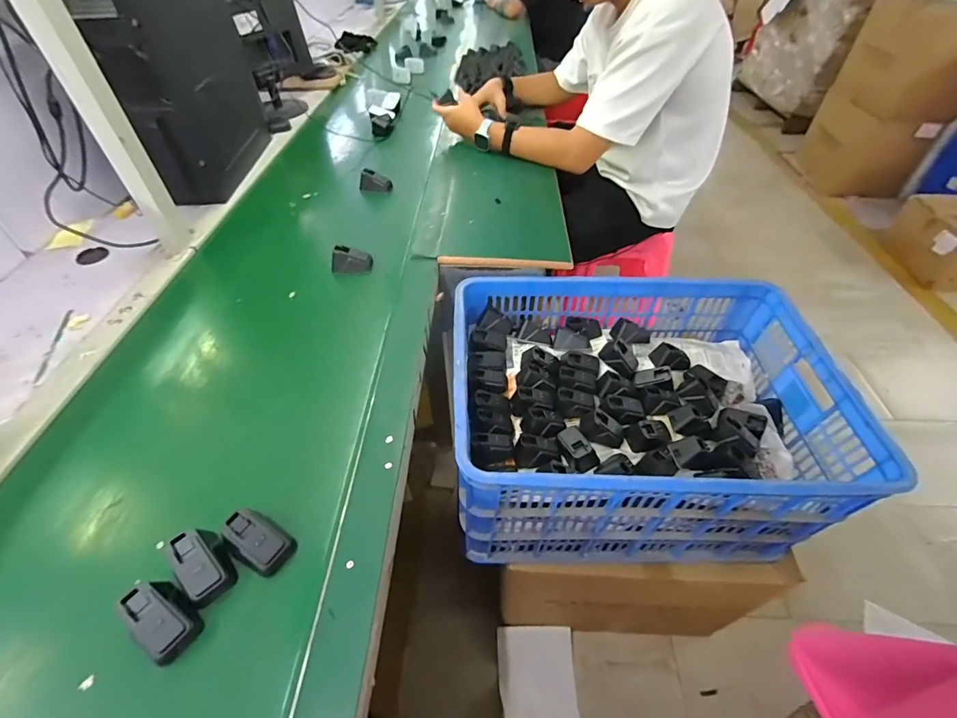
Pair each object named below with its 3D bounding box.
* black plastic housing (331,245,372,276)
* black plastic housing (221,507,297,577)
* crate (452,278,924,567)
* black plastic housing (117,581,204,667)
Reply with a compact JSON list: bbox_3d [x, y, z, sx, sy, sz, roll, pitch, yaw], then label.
[{"bbox_3d":[-0.220,-0.172,0.760,0.065,0.038,0.036,-3,47,-1],"label":"black plastic housing"},{"bbox_3d":[-0.217,0.179,0.431,0.060,0.034,0.042,23,52,21],"label":"black plastic housing"},{"bbox_3d":[0.258,0.093,0.767,0.572,0.288,0.404,-1,47,1],"label":"crate"},{"bbox_3d":[-0.285,0.234,0.388,0.063,0.036,0.046,26,53,23],"label":"black plastic housing"}]

